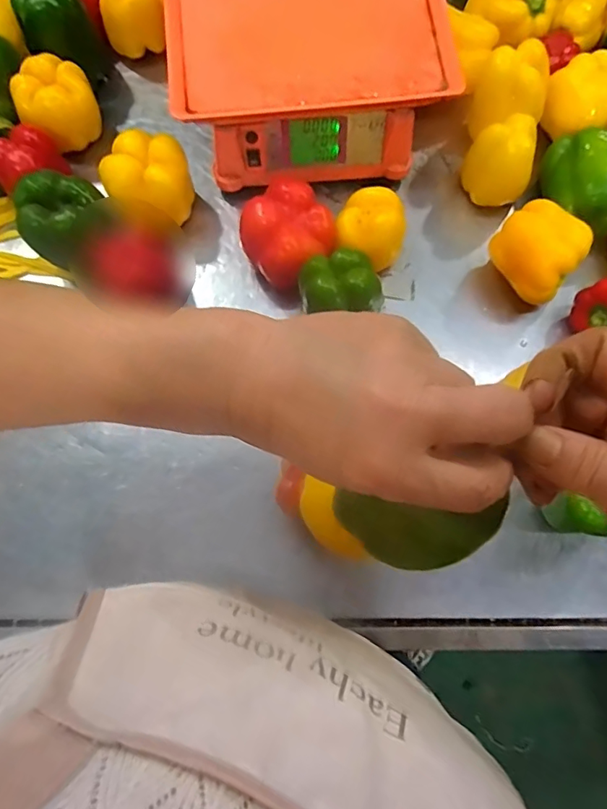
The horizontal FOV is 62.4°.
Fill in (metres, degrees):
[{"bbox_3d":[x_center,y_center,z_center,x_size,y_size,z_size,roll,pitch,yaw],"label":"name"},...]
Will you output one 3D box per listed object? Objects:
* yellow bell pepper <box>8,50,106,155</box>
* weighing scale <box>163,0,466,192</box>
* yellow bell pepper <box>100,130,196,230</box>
[{"bbox_3d":[-0.296,-0.360,0.608,0.089,0.080,0.079,-38,78,-8],"label":"yellow bell pepper"},{"bbox_3d":[0.004,-0.395,0.577,0.289,0.106,0.241,-7,75,-1],"label":"weighing scale"},{"bbox_3d":[-0.177,-0.246,0.571,0.092,0.079,0.091,18,77,6],"label":"yellow bell pepper"}]

